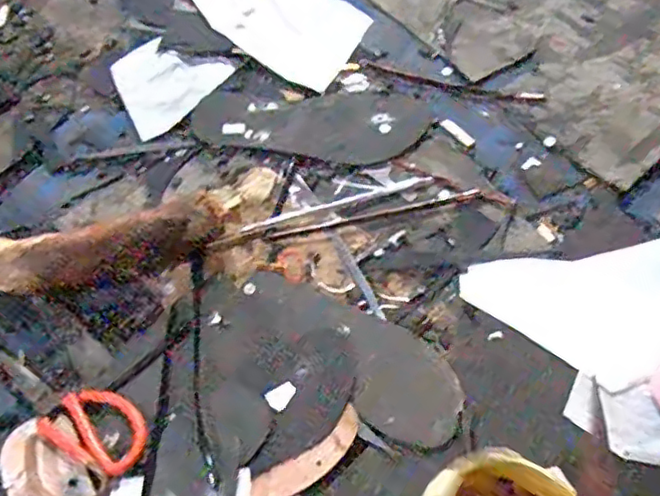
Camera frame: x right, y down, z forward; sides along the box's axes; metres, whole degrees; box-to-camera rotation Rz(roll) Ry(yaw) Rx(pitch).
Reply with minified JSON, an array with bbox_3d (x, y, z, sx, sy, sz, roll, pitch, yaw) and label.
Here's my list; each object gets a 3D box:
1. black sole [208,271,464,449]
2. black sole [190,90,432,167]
[{"bbox_3d":[0.007,0.088,0.578,0.253,0.017,0.090,31,69,16],"label":"black sole"},{"bbox_3d":[-0.023,-0.137,0.698,0.256,0.011,0.095,1,64,3],"label":"black sole"}]

